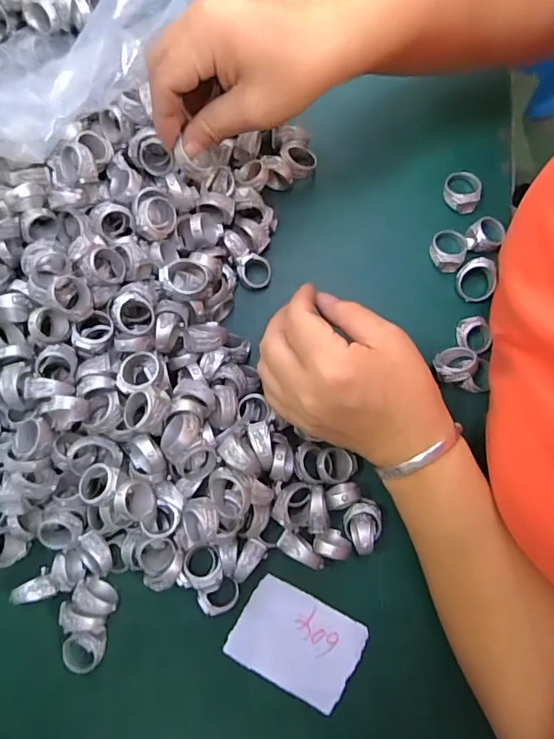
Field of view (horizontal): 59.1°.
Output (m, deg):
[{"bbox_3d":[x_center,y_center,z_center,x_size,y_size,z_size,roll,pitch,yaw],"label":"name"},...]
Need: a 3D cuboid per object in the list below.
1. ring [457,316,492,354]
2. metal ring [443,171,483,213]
[{"bbox_3d":[0.136,-0.024,0.339,0.023,0.011,0.026,-28,81,-5],"label":"ring"},{"bbox_3d":[0.139,-0.135,0.364,0.027,0.014,0.031,19,80,3],"label":"metal ring"}]

